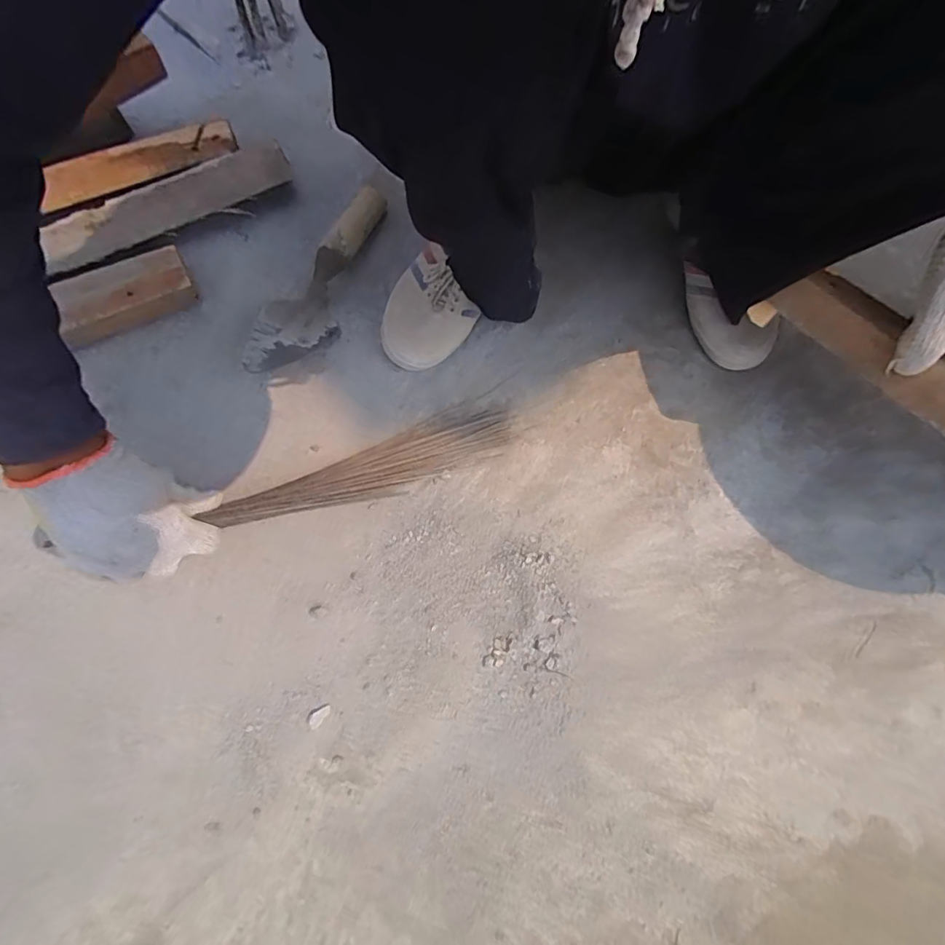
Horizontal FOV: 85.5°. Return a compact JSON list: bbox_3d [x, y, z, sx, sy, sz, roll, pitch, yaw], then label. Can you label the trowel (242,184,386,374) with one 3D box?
[{"bbox_3d":[-0.177,-0.212,0.564,0.084,0.055,0.259,17,73,5],"label":"trowel"}]

